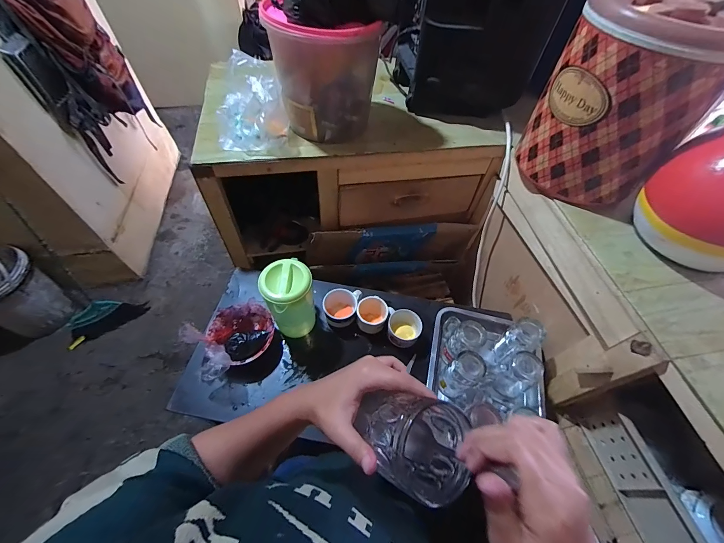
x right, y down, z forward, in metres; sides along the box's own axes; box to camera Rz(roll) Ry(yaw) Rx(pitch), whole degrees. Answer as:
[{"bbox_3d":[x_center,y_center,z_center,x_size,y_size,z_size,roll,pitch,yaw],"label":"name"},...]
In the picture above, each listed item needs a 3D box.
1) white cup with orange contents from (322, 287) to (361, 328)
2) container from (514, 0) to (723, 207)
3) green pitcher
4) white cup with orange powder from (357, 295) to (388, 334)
[{"bbox_3d":[-0.054,0.091,0.823,0.090,0.091,0.110,13,57,7],"label":"white cup with orange contents"},{"bbox_3d":[0.490,-0.326,0.614,0.243,0.305,0.213,21,58,12],"label":"container"},{"bbox_3d":[-0.166,0.069,0.735,0.102,0.193,0.096,1,56,-1],"label":"green pitcher"},{"bbox_3d":[0.026,0.117,0.809,0.075,0.083,0.086,2,56,0],"label":"white cup with orange powder"}]

